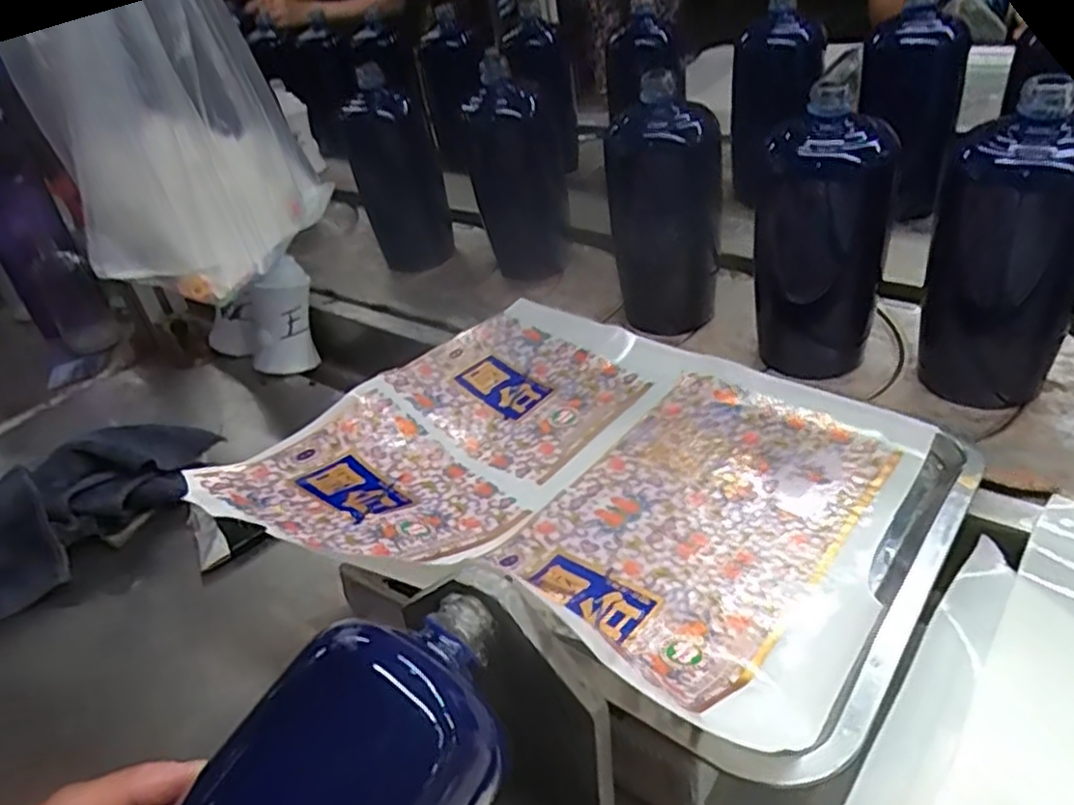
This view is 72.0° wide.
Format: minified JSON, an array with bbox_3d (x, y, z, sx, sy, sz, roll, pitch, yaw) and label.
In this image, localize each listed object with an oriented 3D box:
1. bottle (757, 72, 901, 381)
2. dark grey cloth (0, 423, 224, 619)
[{"bbox_3d":[0.191,-0.105,0.495,0.055,0.184,0.066,-28,40,-22],"label":"bottle"},{"bbox_3d":[-0.351,0.079,0.503,0.113,0.046,0.258,25,49,38],"label":"dark grey cloth"}]

